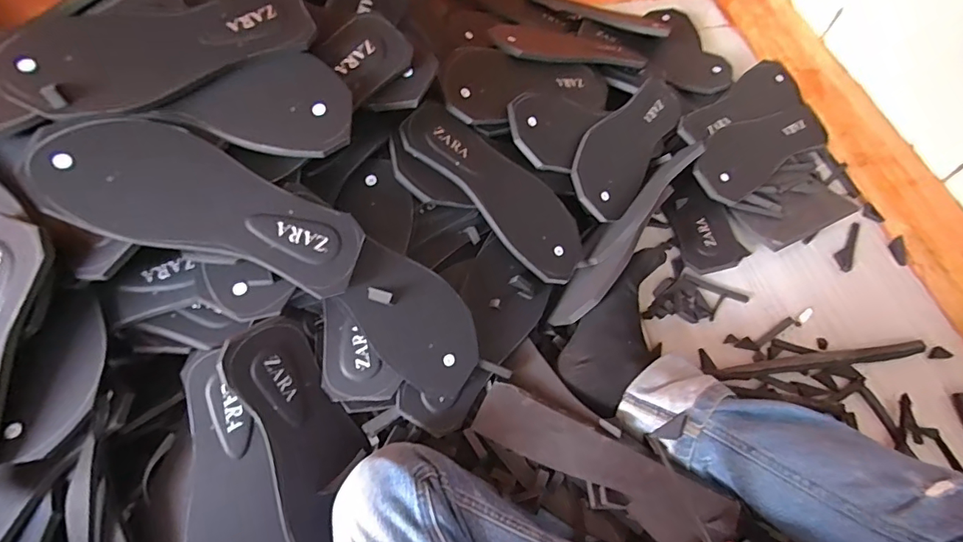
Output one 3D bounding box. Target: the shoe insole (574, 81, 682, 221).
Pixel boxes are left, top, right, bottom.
[{"bbox_3d":[0.203,-0.181,0.642,0.104,0.012,0.263,41,66,-17],"label":"shoe insole"}]

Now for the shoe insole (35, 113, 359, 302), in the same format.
[{"bbox_3d":[-0.228,-0.059,0.400,0.246,0.013,0.100,19,76,-18],"label":"shoe insole"}]

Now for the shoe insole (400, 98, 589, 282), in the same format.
[{"bbox_3d":[0.023,-0.094,0.534,0.251,0.013,0.098,42,67,-8],"label":"shoe insole"}]

